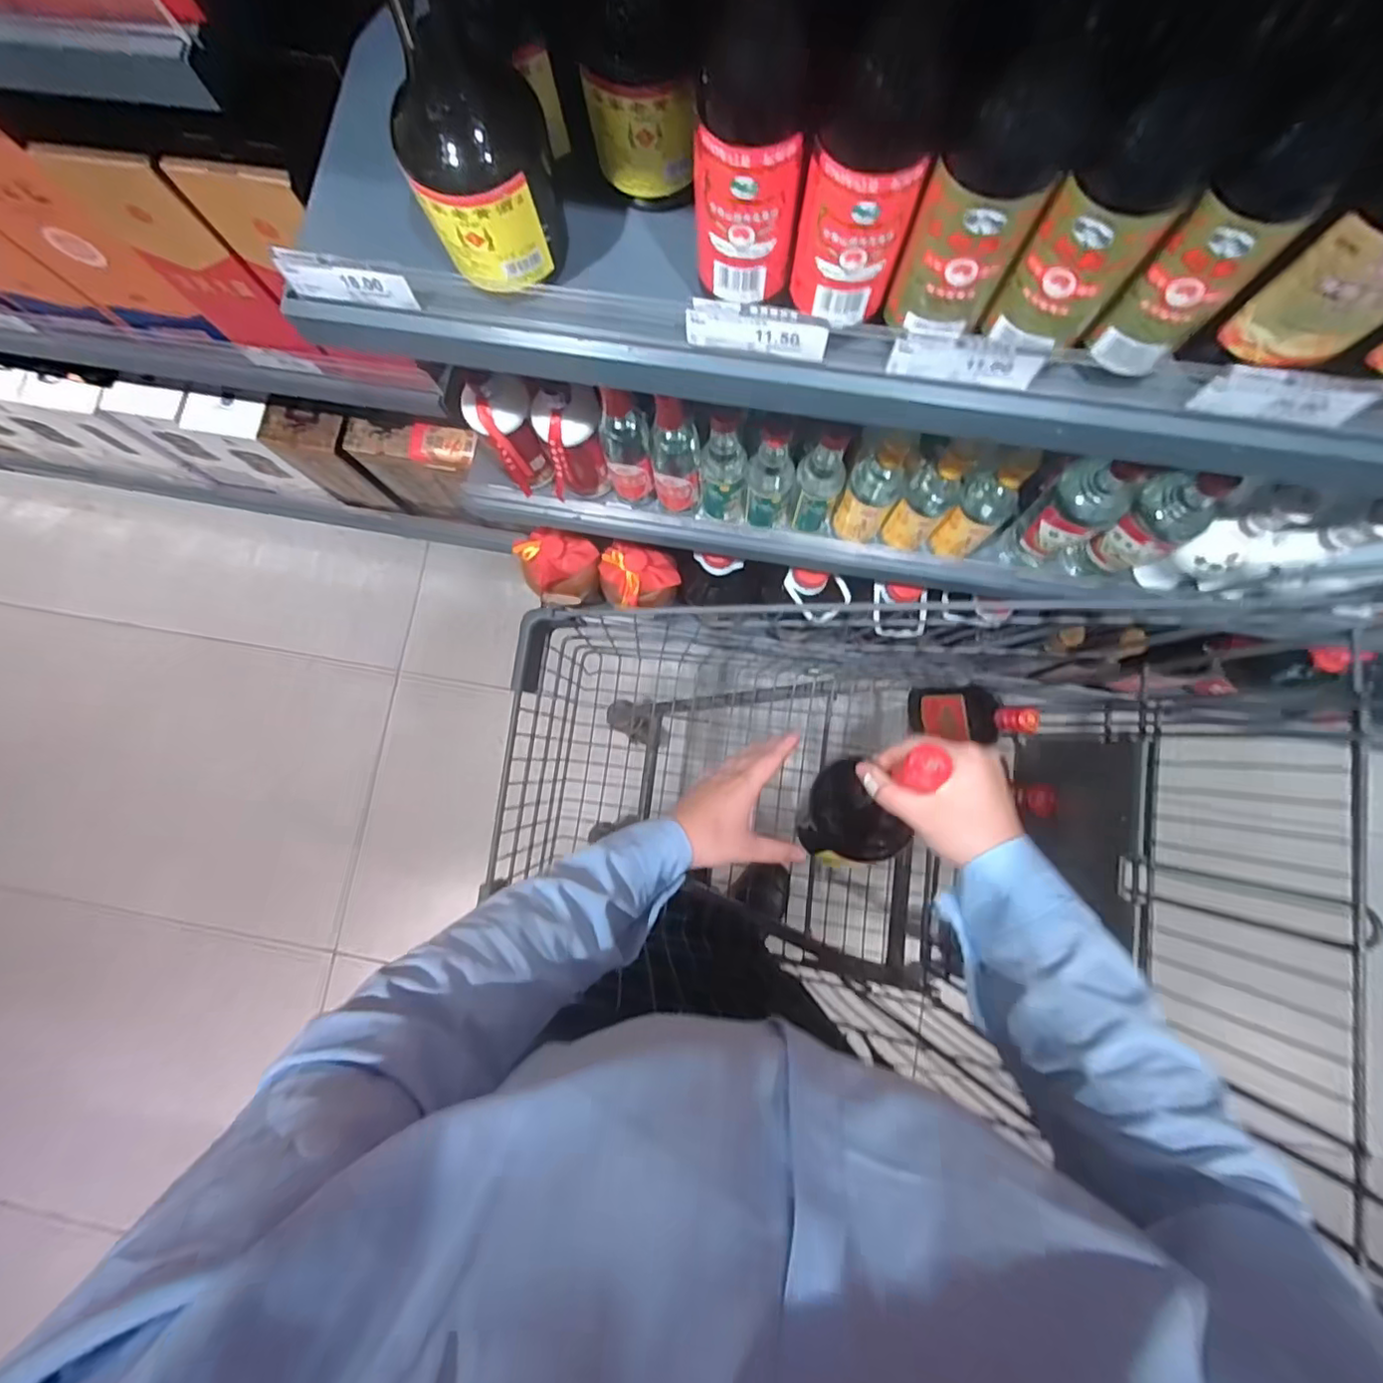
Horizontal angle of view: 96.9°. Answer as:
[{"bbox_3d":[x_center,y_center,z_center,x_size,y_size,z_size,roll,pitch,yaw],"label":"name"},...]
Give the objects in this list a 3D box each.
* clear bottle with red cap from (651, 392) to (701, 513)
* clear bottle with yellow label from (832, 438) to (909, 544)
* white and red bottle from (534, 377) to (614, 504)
[{"bbox_3d":[-0.018,-0.263,0.703,0.055,0.185,0.049,-8,84,-1],"label":"clear bottle with red cap"},{"bbox_3d":[0.208,-0.225,0.699,0.065,0.169,0.053,27,85,3],"label":"clear bottle with yellow label"},{"bbox_3d":[-0.138,-0.290,0.722,0.080,0.157,0.063,-13,84,-1],"label":"white and red bottle"}]

